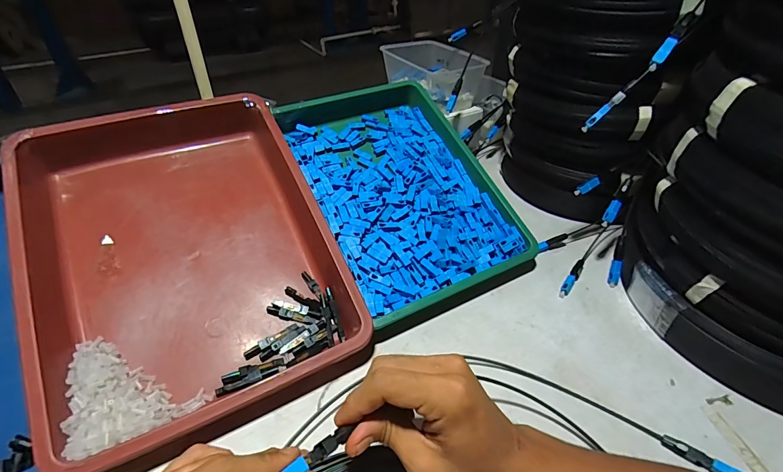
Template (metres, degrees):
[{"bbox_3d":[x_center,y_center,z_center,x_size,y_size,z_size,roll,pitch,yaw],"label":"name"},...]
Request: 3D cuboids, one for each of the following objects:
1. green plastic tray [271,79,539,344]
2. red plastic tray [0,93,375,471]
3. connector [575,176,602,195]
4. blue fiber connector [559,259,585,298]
[{"bbox_3d":[0.010,-0.069,0.504,0.216,0.038,0.340,-20,63,-20],"label":"green plastic tray"},{"bbox_3d":[-0.211,0.007,0.410,0.264,0.058,0.365,-19,65,-24],"label":"red plastic tray"},{"bbox_3d":[0.230,-0.058,0.464,0.031,0.008,0.010,-34,35,16],"label":"connector"},{"bbox_3d":[0.215,0.049,0.471,0.011,0.009,0.068,26,45,31],"label":"blue fiber connector"}]

